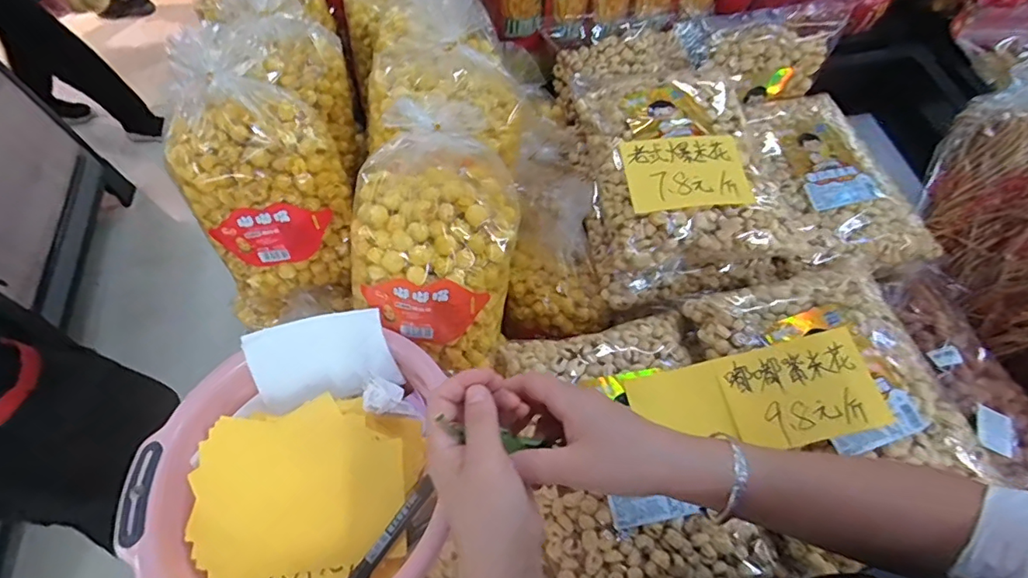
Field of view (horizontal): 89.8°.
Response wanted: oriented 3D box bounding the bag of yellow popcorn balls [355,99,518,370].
[{"bbox_3d":[-0.080,-0.057,0.536,0.166,0.170,0.225,2,61,3],"label":"bag of yellow popcorn balls"}]

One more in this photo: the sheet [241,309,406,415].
[{"bbox_3d":[-0.191,0.072,0.517,0.137,0.086,0.015,-13,20,-1],"label":"sheet"}]

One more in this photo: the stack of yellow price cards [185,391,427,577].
[{"bbox_3d":[-0.186,0.188,0.470,0.198,0.040,0.162,-10,61,-3],"label":"stack of yellow price cards"}]

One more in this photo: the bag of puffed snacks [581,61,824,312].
[{"bbox_3d":[0.225,-0.148,0.680,0.265,0.115,0.284,-9,61,-3],"label":"bag of puffed snacks"}]

